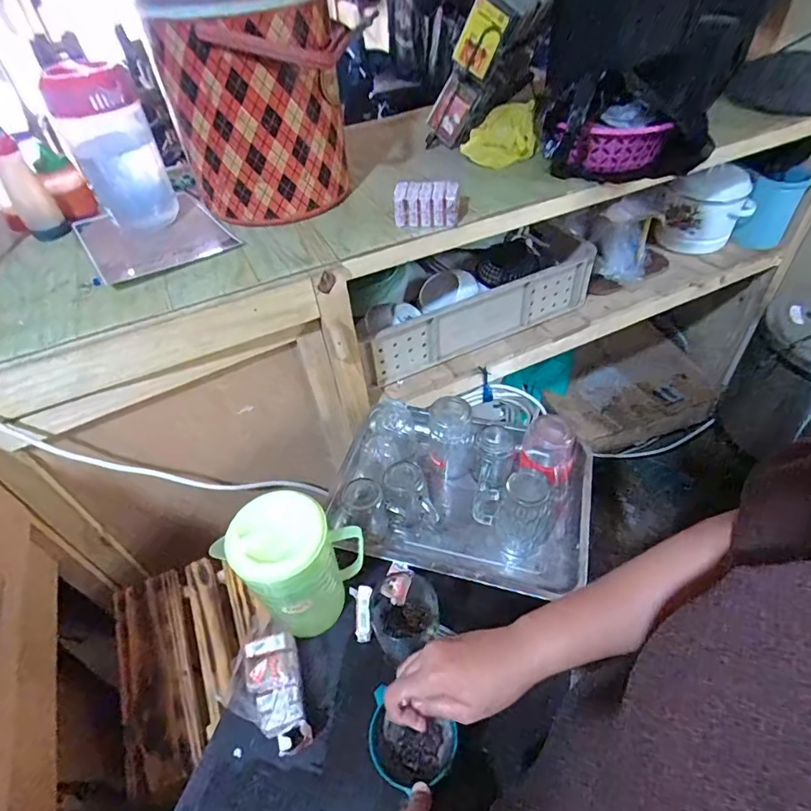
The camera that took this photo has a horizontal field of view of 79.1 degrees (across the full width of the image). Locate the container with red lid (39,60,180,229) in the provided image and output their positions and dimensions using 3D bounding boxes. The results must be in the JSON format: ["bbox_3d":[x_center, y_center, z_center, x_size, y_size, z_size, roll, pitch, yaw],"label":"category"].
[{"bbox_3d":[-0.482,-0.425,0.817,0.116,0.230,0.135,-27,51,-19],"label":"container with red lid"}]

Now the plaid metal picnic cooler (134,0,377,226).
[{"bbox_3d":[-0.221,-0.460,0.770,0.197,0.316,0.201,30,56,28],"label":"plaid metal picnic cooler"}]

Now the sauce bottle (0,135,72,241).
[{"bbox_3d":[-0.650,-0.368,0.832,0.066,0.149,0.053,21,53,22],"label":"sauce bottle"}]

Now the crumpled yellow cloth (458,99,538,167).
[{"bbox_3d":[0.186,-0.537,0.969,0.138,0.096,0.086,5,48,9],"label":"crumpled yellow cloth"}]

